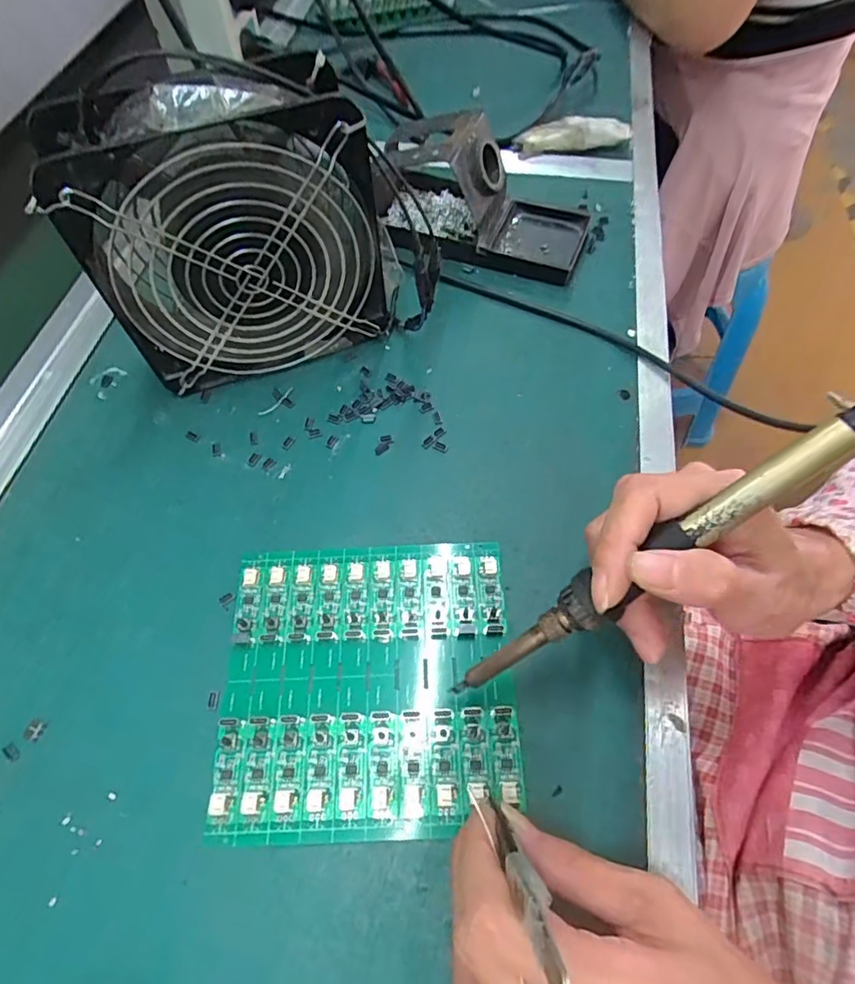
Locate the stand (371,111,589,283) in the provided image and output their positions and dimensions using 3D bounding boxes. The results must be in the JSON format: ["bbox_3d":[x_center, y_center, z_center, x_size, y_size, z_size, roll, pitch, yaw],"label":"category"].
[{"bbox_3d":[0.038,-0.220,0.395,0.165,0.068,0.082,24,64,13],"label":"stand"}]

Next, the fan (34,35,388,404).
[{"bbox_3d":[-0.105,-0.142,0.310,0.152,0.154,0.059,-19,62,-10],"label":"fan"}]

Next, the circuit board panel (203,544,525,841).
[{"bbox_3d":[-0.028,0.089,0.265,0.136,0.005,0.132,-2,61,-1],"label":"circuit board panel"}]

